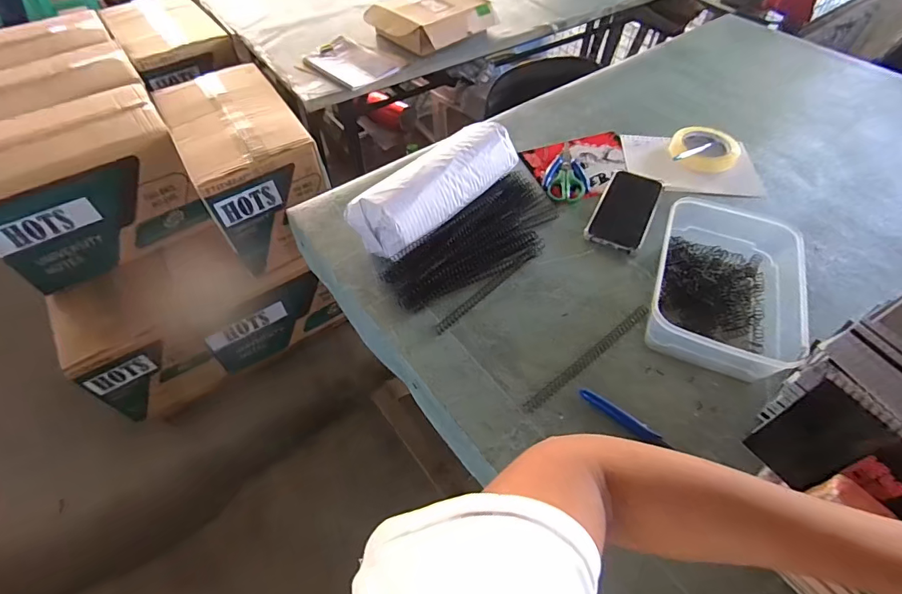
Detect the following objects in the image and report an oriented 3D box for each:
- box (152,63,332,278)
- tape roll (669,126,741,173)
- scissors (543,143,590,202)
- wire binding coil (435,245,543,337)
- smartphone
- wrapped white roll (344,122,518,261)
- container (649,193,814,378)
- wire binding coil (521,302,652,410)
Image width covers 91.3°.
[{"bbox_3d":[-0.513,-0.334,1.123,0.263,0.289,0.451,-29,59,-20],"label":"box"},{"bbox_3d":[0.428,-0.250,0.743,0.107,0.035,0.102,0,54,0],"label":"tape roll"},{"bbox_3d":[0.187,-0.205,0.724,0.068,0.009,0.133,5,54,3],"label":"scissors"},{"bbox_3d":[0.052,-0.015,0.582,0.191,0.008,0.015,-37,62,-24],"label":"wire binding coil"},{"bbox_3d":[0.266,-0.139,0.663,0.080,0.013,0.181,25,57,17],"label":"smartphone"},{"bbox_3d":[-0.014,-0.158,0.610,0.257,0.071,0.092,-37,62,-24],"label":"wrapped white roll"},{"bbox_3d":[0.332,-0.022,0.545,0.156,0.059,0.226,20,56,13],"label":"container"},{"bbox_3d":[0.163,0.069,0.521,0.204,0.008,0.015,-33,61,-22],"label":"wire binding coil"}]

